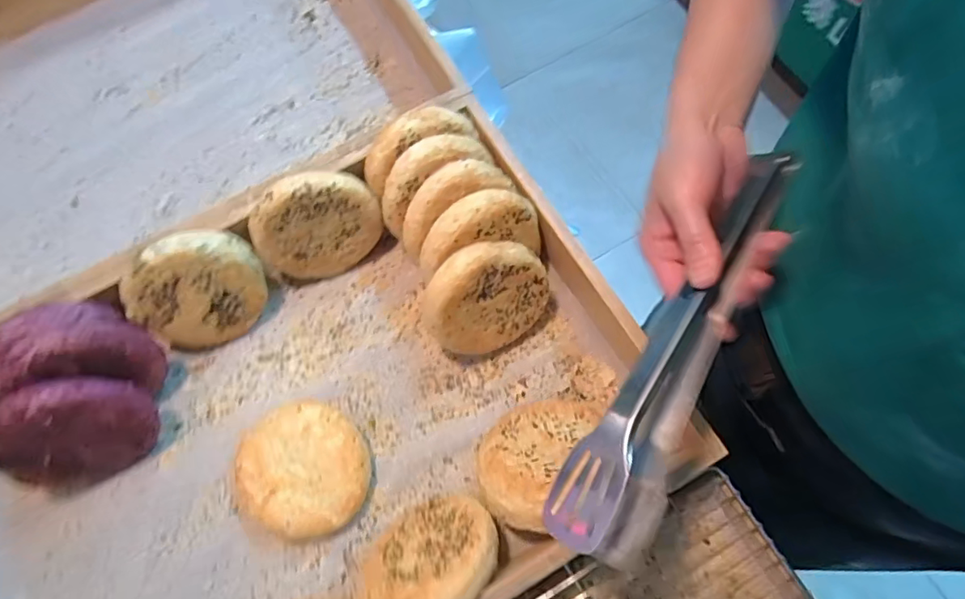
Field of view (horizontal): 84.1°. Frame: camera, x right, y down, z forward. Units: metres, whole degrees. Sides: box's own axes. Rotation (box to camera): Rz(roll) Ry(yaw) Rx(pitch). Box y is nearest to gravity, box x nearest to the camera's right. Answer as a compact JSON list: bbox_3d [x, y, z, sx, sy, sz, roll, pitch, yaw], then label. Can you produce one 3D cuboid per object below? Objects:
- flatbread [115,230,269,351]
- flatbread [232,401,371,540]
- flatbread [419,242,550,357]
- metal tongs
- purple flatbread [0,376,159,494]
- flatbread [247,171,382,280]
[{"bbox_3d":[-0.258,-0.012,0.493,0.110,0.114,0.037,-31,47,-6],"label":"flatbread"},{"bbox_3d":[-0.159,0.151,0.478,0.116,0.032,0.110,-4,70,1],"label":"flatbread"},{"bbox_3d":[0.003,0.000,0.479,0.110,0.111,0.027,-27,44,-11],"label":"flatbread"},{"bbox_3d":[0.126,0.024,0.321,0.059,0.038,0.270,29,77,12],"label":"metal tongs"},{"bbox_3d":[-0.342,0.114,0.450,0.114,0.119,0.023,-29,52,-11],"label":"purple flatbread"},{"bbox_3d":[-0.156,-0.071,0.508,0.113,0.114,0.032,-21,53,-5],"label":"flatbread"}]

